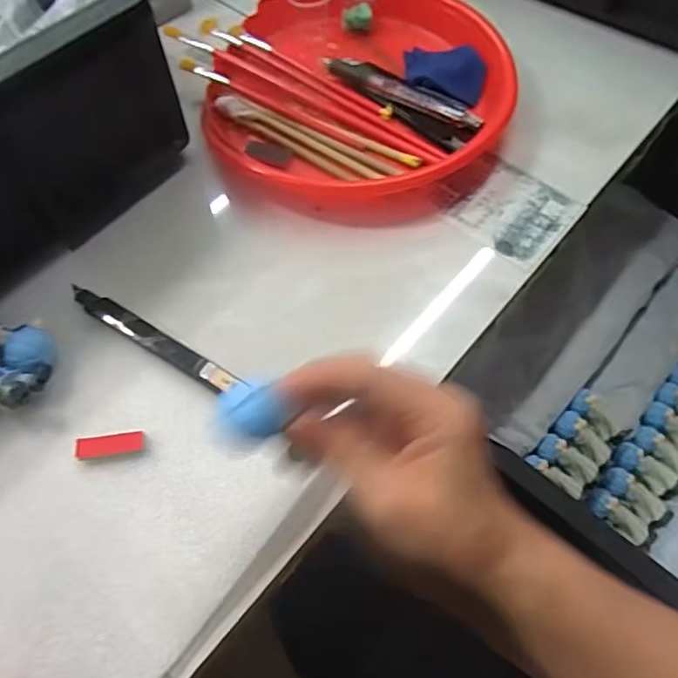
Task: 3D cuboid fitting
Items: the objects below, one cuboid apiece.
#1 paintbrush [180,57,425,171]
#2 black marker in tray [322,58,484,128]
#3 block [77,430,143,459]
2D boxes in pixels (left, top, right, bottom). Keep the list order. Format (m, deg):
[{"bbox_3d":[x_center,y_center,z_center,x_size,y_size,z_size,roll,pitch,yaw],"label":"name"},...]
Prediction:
[{"bbox_3d":[-0.032,-0.180,0.432,0.210,0.012,0.015,25,64,13],"label":"paintbrush"},{"bbox_3d":[0.049,-0.193,0.434,0.132,0.020,0.016,27,64,14],"label":"black marker in tray"},{"bbox_3d":[-0.131,0.060,0.313,0.037,0.005,0.013,-8,61,-4],"label":"block"}]

